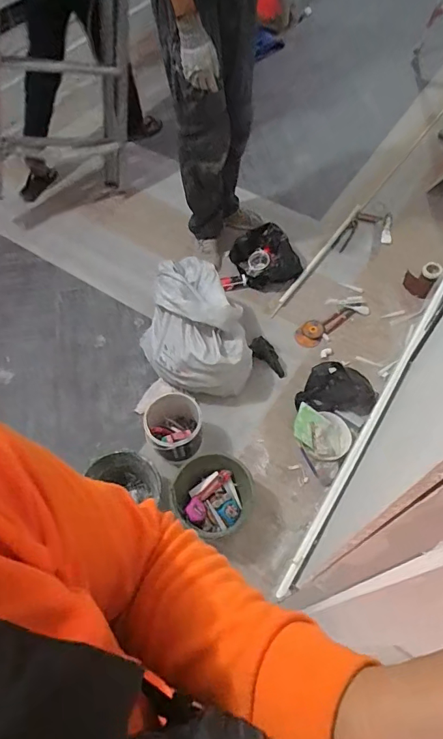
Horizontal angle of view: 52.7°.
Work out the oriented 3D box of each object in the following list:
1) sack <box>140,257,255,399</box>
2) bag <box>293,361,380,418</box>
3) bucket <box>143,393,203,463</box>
[{"bbox_3d":[-0.111,-0.139,1.619,0.337,0.354,0.462,-25,61,-14],"label":"sack"},{"bbox_3d":[0.414,0.078,1.606,0.280,0.098,0.156,7,59,5],"label":"bag"},{"bbox_3d":[-0.158,0.198,1.494,0.187,0.162,0.182,0,58,1],"label":"bucket"}]

